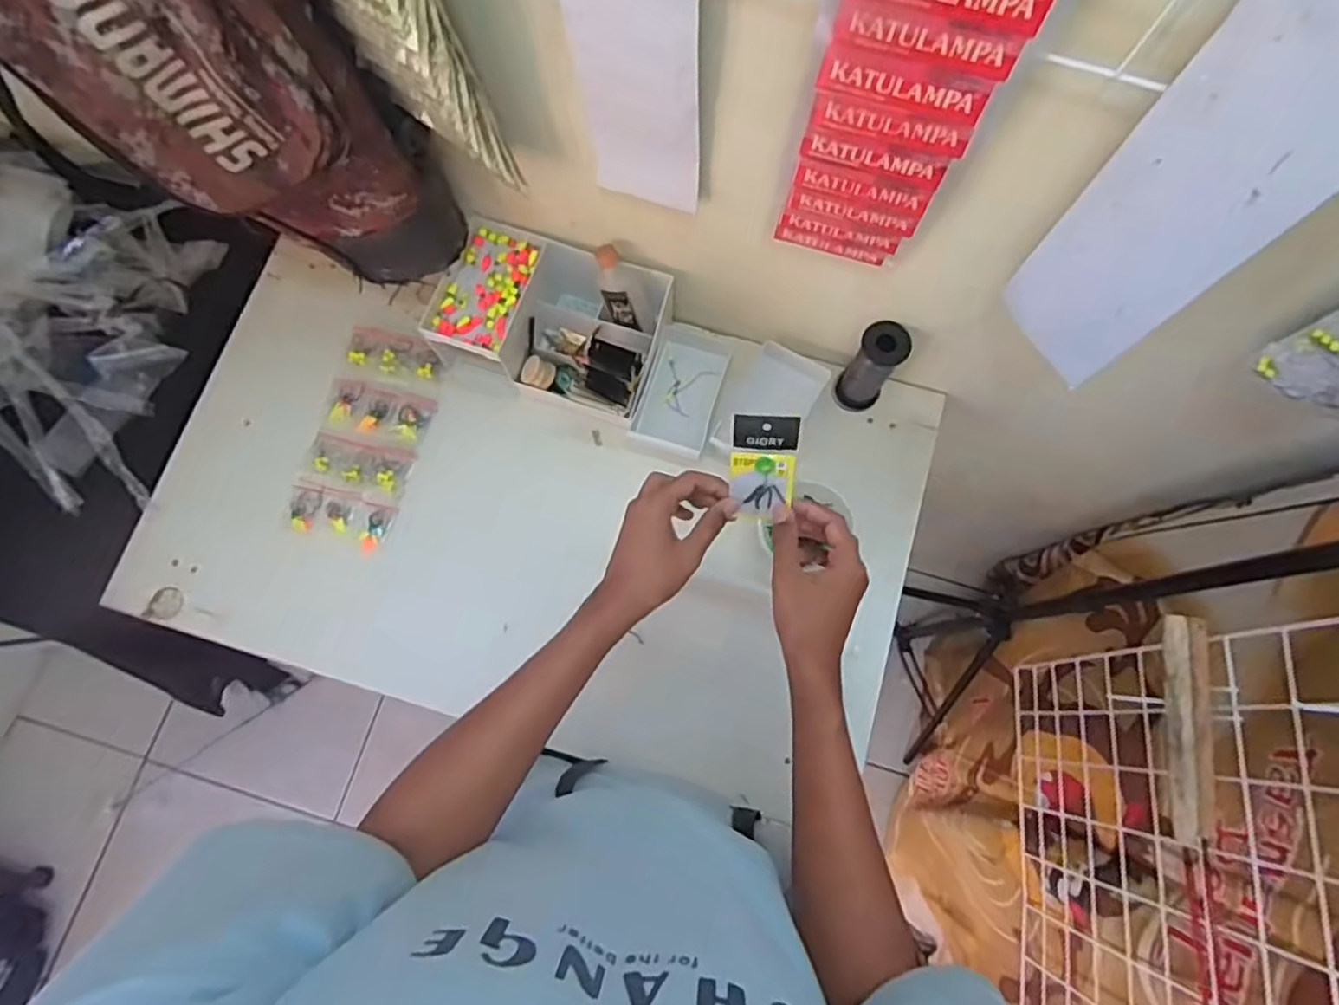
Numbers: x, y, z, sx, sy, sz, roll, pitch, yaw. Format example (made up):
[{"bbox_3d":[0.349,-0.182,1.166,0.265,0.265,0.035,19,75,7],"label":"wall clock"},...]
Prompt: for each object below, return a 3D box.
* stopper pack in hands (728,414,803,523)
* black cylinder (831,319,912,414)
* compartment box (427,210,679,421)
[{"bbox_3d":[0.072,-0.026,0.541,0.049,0.005,0.089,5,120,5],"label":"stopper pack in hands"},{"bbox_3d":[0.213,-0.142,0.738,0.048,0.121,0.046,0,76,0],"label":"black cylinder"},{"bbox_3d":[-0.125,-0.195,0.755,0.224,0.106,0.141,21,77,5],"label":"compartment box"}]

